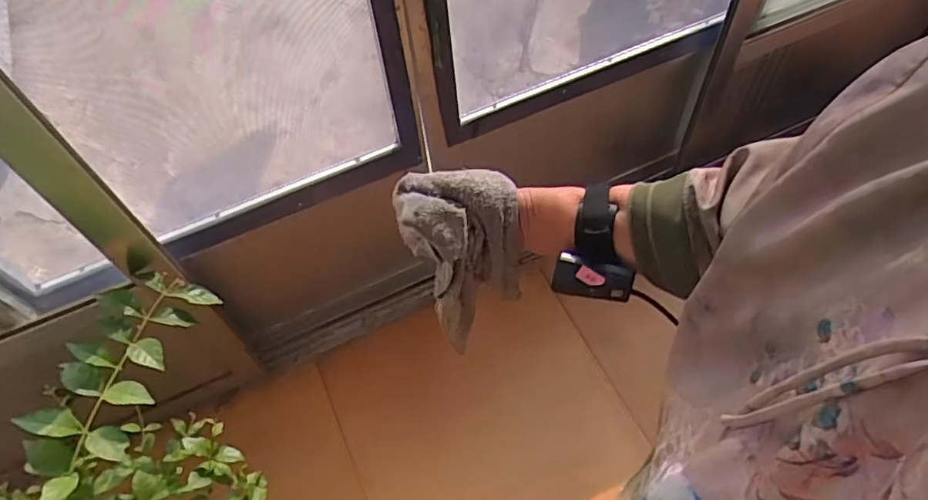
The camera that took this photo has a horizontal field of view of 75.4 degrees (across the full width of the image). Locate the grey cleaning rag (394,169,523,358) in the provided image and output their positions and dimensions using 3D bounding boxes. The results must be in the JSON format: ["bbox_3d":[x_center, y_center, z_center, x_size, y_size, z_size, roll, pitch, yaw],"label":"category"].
[{"bbox_3d":[0.002,-0.009,0.573,0.107,0.163,0.114,-16,58,-6],"label":"grey cleaning rag"}]

